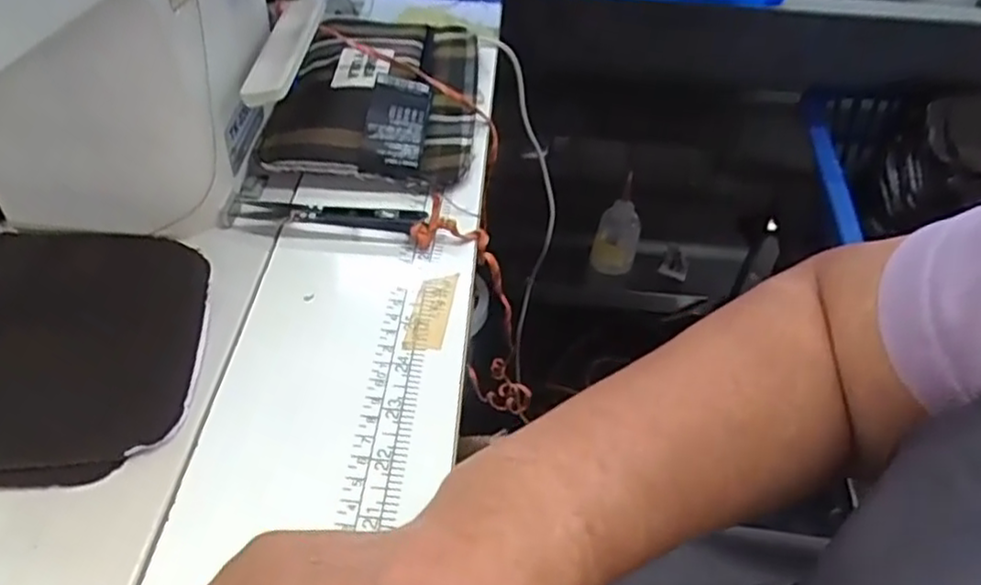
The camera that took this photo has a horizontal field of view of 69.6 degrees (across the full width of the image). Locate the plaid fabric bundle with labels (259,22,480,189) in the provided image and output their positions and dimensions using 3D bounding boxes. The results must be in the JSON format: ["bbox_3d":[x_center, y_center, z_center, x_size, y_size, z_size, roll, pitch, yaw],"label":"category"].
[{"bbox_3d":[-0.071,-0.143,0.472,0.121,0.029,0.203,5,46,0],"label":"plaid fabric bundle with labels"}]

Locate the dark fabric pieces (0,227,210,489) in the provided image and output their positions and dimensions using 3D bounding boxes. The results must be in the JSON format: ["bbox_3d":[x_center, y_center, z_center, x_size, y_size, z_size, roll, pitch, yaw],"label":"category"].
[{"bbox_3d":[-0.237,0.020,0.311,0.206,0.015,0.140,-1,46,-5],"label":"dark fabric pieces"}]

